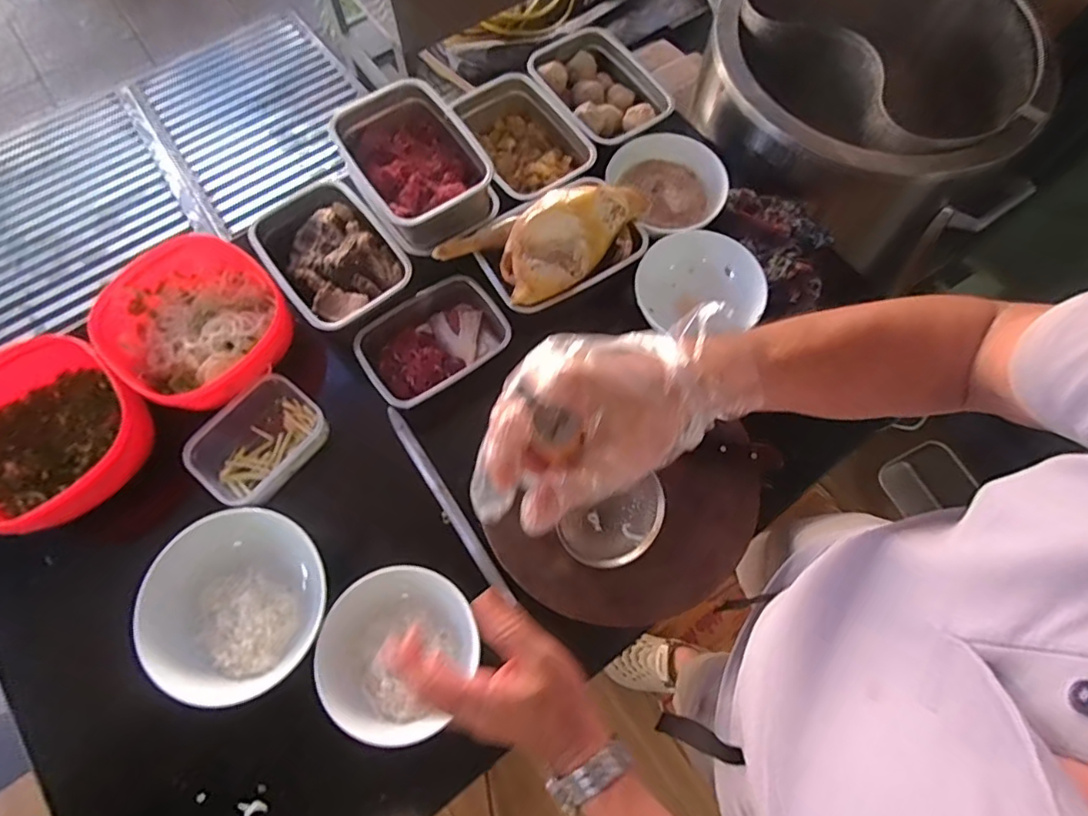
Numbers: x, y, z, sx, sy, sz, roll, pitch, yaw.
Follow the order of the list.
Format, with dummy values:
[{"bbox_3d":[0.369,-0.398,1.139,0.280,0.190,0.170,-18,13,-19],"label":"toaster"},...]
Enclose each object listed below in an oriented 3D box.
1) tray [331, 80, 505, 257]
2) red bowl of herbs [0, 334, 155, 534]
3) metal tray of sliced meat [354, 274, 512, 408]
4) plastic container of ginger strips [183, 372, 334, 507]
[{"bbox_3d":[-0.172,-0.318,0.734,0.149,0.070,0.227,-36,74,-13],"label":"tray"},{"bbox_3d":[-0.616,0.028,0.695,0.251,0.081,0.205,32,73,10],"label":"red bowl of herbs"},{"bbox_3d":[-0.147,-0.086,0.744,0.184,0.045,0.136,-37,75,-13],"label":"metal tray of sliced meat"},{"bbox_3d":[-0.354,0.040,0.704,0.116,0.052,0.154,35,74,11],"label":"plastic container of ginger strips"}]

